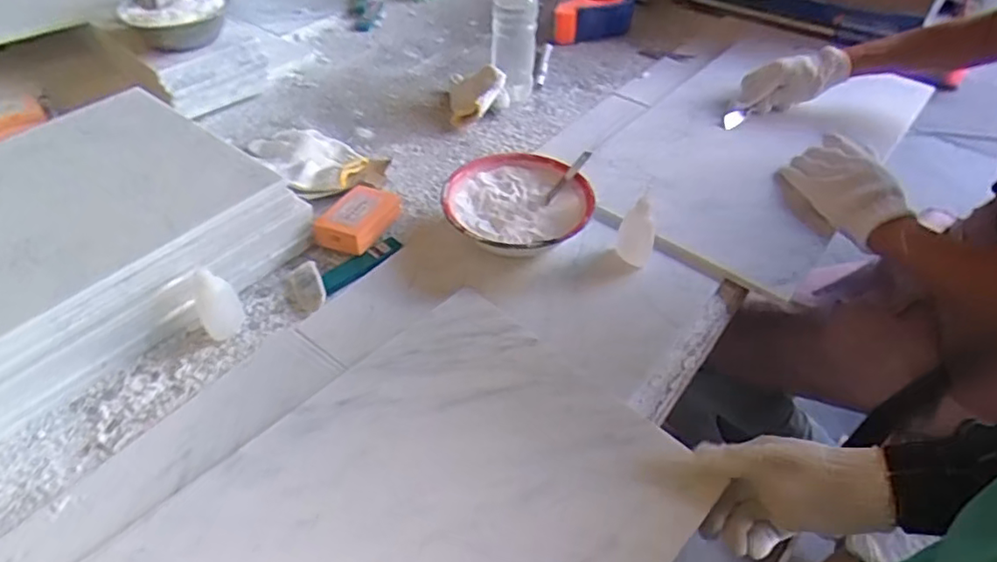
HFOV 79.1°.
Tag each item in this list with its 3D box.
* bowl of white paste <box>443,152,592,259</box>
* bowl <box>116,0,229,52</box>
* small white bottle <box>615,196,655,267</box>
[{"bbox_3d":[0.021,-0.081,0.686,0.156,0.048,0.153,0,45,0],"label":"bowl of white paste"},{"bbox_3d":[-0.461,-0.378,0.872,0.137,0.054,0.137,-17,48,-15],"label":"bowl"},{"bbox_3d":[0.151,-0.058,0.652,0.036,0.072,0.041,1,45,2],"label":"small white bottle"}]

